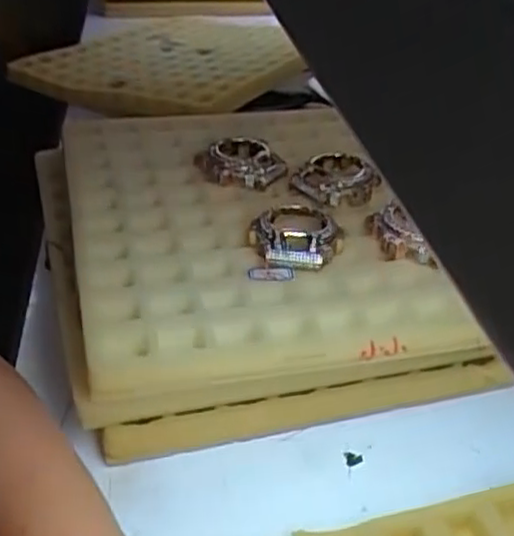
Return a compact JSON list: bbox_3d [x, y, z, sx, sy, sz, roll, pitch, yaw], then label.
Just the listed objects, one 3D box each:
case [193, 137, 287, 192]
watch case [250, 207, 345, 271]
[{"bbox_3d":[-0.011,-0.068,0.445,0.049,0.016,0.045,30,40,34],"label":"case"},{"bbox_3d":[0.021,-0.018,0.378,0.048,0.019,0.049,2,35,2],"label":"watch case"}]

